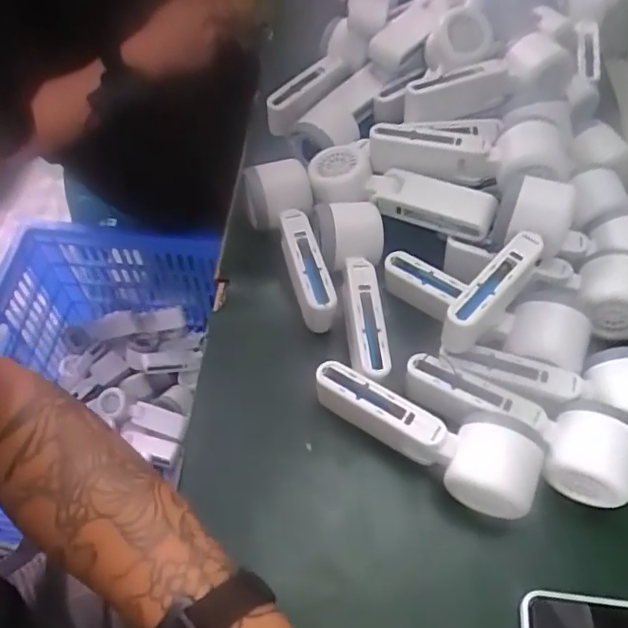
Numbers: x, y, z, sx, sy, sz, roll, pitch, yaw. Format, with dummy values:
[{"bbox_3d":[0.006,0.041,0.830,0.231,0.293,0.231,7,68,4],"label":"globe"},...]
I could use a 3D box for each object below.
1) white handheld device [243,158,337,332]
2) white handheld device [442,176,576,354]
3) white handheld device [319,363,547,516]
[{"bbox_3d":[-0.018,-0.058,0.505,0.053,0.059,0.152,-14,58,-10],"label":"white handheld device"},{"bbox_3d":[0.147,-0.033,0.443,0.048,0.056,0.157,31,61,17],"label":"white handheld device"},{"bbox_3d":[0.074,0.086,0.414,0.165,0.051,0.059,22,59,12],"label":"white handheld device"}]

